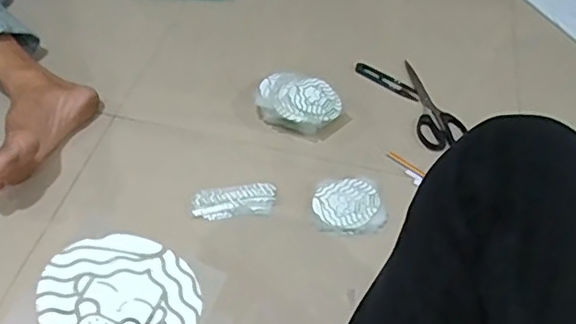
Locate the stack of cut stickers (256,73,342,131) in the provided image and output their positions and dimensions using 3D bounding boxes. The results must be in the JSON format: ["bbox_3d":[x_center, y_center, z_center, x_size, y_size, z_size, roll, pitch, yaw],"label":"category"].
[{"bbox_3d":[0.015,-0.085,0.853,0.126,0.051,0.091,11,51,4],"label":"stack of cut stickers"}]

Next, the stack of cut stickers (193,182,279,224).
[{"bbox_3d":[-0.069,0.053,0.755,0.110,0.006,0.049,-8,52,-12],"label":"stack of cut stickers"}]

